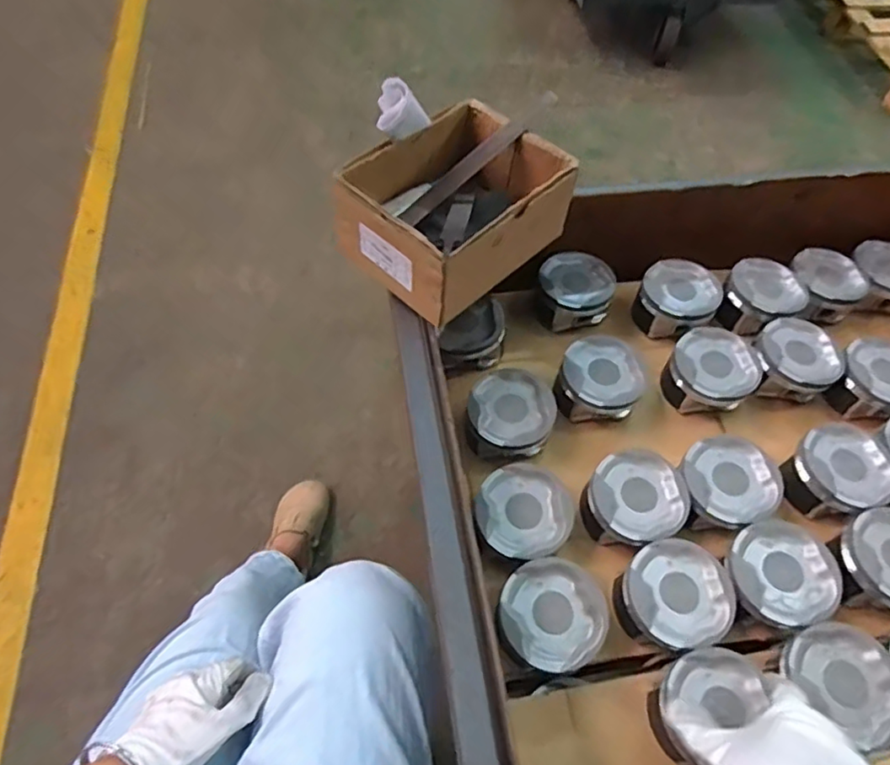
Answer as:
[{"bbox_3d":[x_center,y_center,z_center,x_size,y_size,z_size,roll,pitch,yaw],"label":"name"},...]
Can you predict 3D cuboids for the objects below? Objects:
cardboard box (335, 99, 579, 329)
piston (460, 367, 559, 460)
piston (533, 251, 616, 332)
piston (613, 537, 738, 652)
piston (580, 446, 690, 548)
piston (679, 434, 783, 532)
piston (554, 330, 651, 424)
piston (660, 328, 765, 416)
[{"bbox_3d":[0.011,-0.172,0.571,0.146,0.083,0.197,39,64,20],"label":"cardboard box"},{"bbox_3d":[0.067,0.038,0.642,0.089,0.061,0.092,-21,61,-14],"label":"piston"},{"bbox_3d":[0.160,-0.114,0.740,0.091,0.049,0.092,10,58,4],"label":"piston"},{"bbox_3d":[0.207,0.200,0.544,0.098,0.054,0.089,-40,67,-23],"label":"piston"},{"bbox_3d":[0.186,0.119,0.588,0.089,0.060,0.089,1,58,-2],"label":"piston"},{"bbox_3d":[0.279,0.104,0.595,0.087,0.052,0.089,-16,60,-12],"label":"piston"},{"bbox_3d":[0.174,-0.001,0.663,0.089,0.061,0.087,1,58,-2],"label":"piston"},{"bbox_3d":[0.301,-0.010,0.673,0.090,0.055,0.089,1,58,-2],"label":"piston"}]

